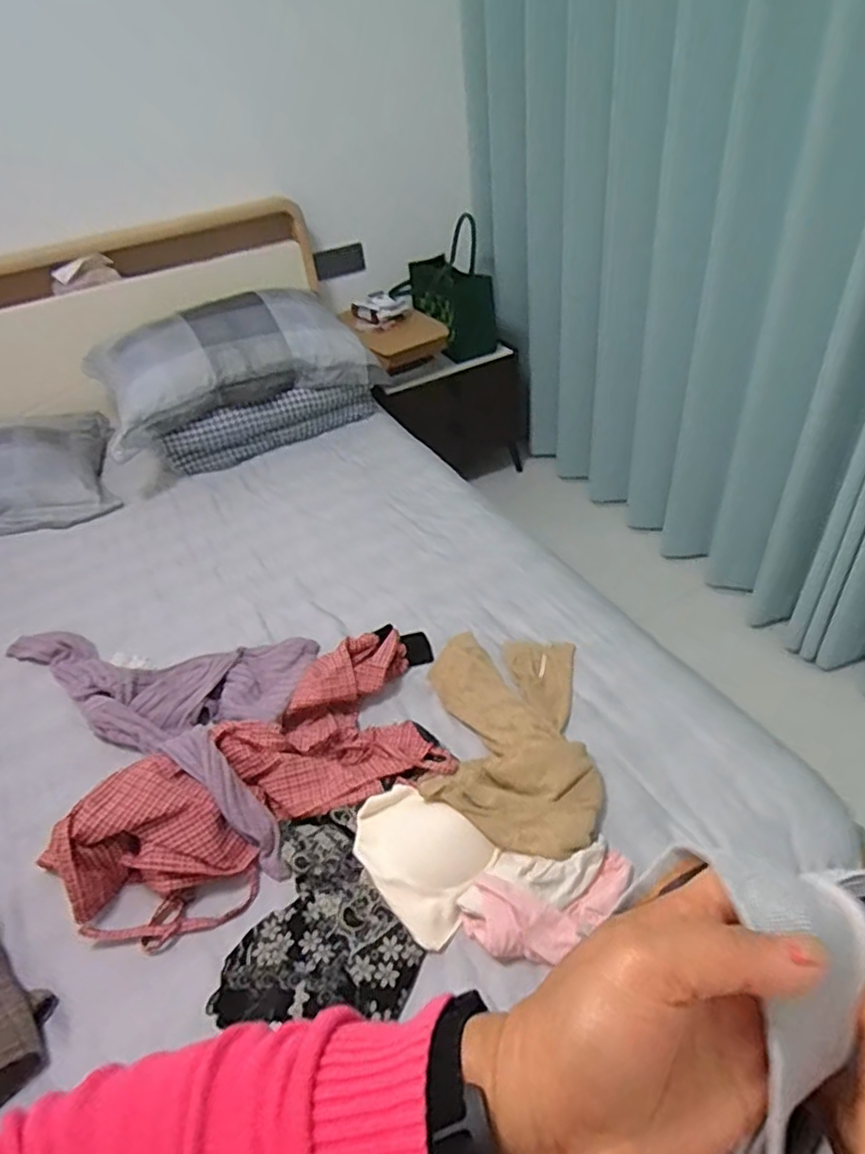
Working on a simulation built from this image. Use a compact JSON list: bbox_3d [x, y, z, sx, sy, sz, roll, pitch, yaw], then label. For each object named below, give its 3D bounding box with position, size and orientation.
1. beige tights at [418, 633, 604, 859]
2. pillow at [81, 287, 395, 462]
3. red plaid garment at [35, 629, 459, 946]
[{"bbox_3d":[0.112,0.226,0.980,0.238,0.055,0.401,-3,40,6],"label":"beige tights"},{"bbox_3d":[-0.535,-0.597,1.771,0.732,0.225,0.452,-20,42,-14],"label":"pillow"},{"bbox_3d":[-0.236,0.263,0.966,0.578,0.134,0.316,-23,42,-17],"label":"red plaid garment"}]

